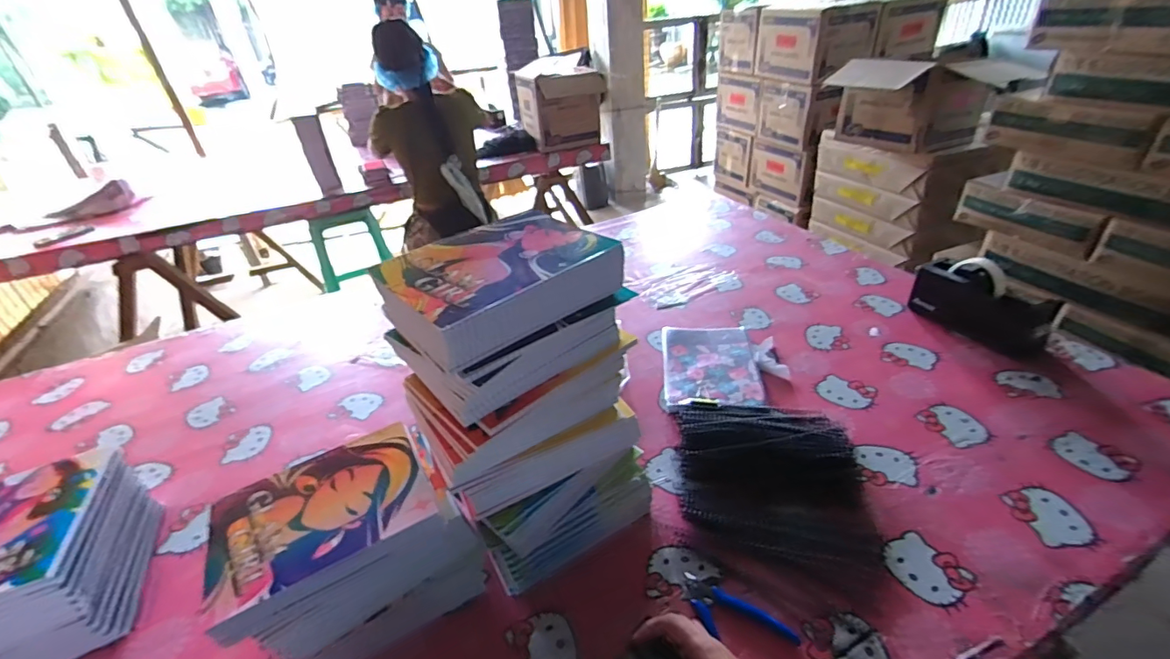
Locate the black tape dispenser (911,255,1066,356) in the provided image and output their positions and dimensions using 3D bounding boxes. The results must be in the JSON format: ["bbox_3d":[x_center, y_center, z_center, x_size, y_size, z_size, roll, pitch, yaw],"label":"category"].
[{"bbox_3d":[0.687,-0.047,0.870,0.055,0.113,0.208,-22,37,-22],"label":"black tape dispenser"}]

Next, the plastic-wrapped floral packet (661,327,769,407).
[{"bbox_3d":[0.216,0.062,0.855,0.156,0.019,0.214,-1,34,7],"label":"plastic-wrapped floral packet"}]

